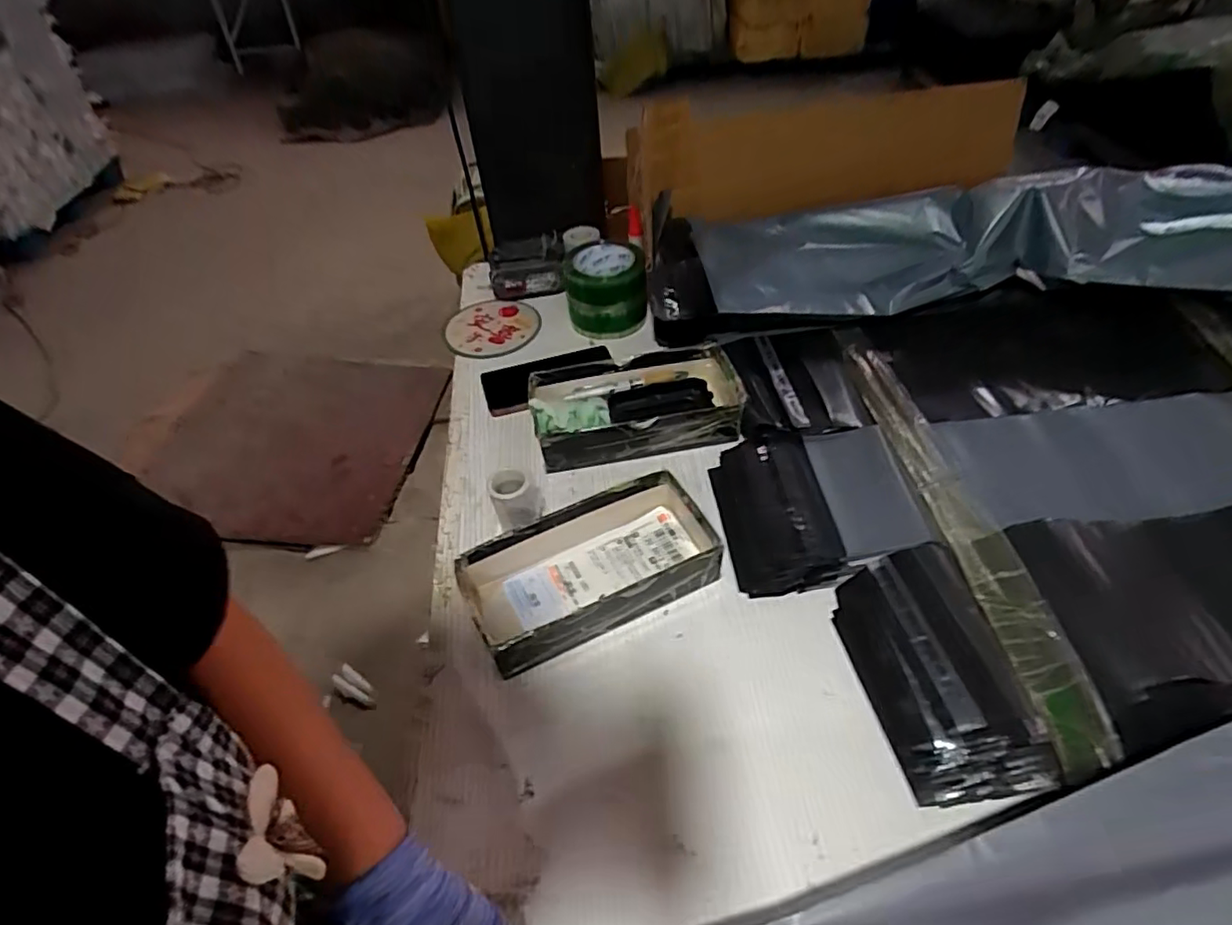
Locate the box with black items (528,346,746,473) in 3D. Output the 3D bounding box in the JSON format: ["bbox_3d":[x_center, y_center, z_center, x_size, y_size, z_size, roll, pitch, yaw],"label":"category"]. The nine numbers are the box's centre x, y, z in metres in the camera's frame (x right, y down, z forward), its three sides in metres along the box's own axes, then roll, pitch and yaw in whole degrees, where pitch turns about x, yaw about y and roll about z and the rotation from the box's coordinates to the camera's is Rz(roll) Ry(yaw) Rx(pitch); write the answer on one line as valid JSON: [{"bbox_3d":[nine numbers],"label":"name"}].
[{"bbox_3d":[0.022,-0.063,0.690,0.227,0.053,0.113,-9,47,-3],"label":"box with black items"}]

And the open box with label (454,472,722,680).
[{"bbox_3d":[-0.020,0.092,0.552,0.218,0.056,0.109,-23,49,-15],"label":"open box with label"}]

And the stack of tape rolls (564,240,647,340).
[{"bbox_3d":[-0.016,-0.233,0.827,0.107,0.081,0.110,-4,47,0],"label":"stack of tape rolls"}]

